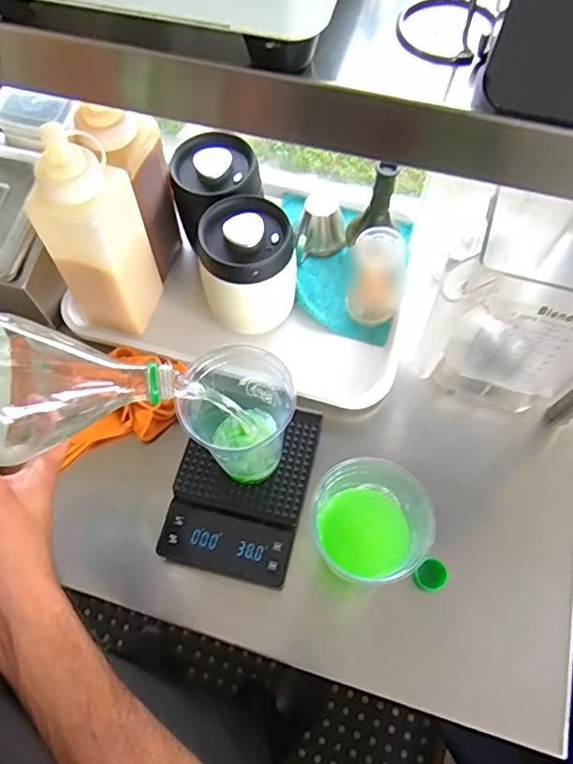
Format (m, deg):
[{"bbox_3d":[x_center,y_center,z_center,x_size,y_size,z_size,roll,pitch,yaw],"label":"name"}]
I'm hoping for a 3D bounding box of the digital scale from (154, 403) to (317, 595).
[{"bbox_3d":[-0.047,0.109,0.556,0.129,0.027,0.178,13,65,7],"label":"digital scale"}]

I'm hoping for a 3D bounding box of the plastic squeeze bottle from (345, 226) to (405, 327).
[{"bbox_3d":[0.104,-0.119,0.604,0.059,0.103,0.059,-5,64,-1],"label":"plastic squeeze bottle"}]

